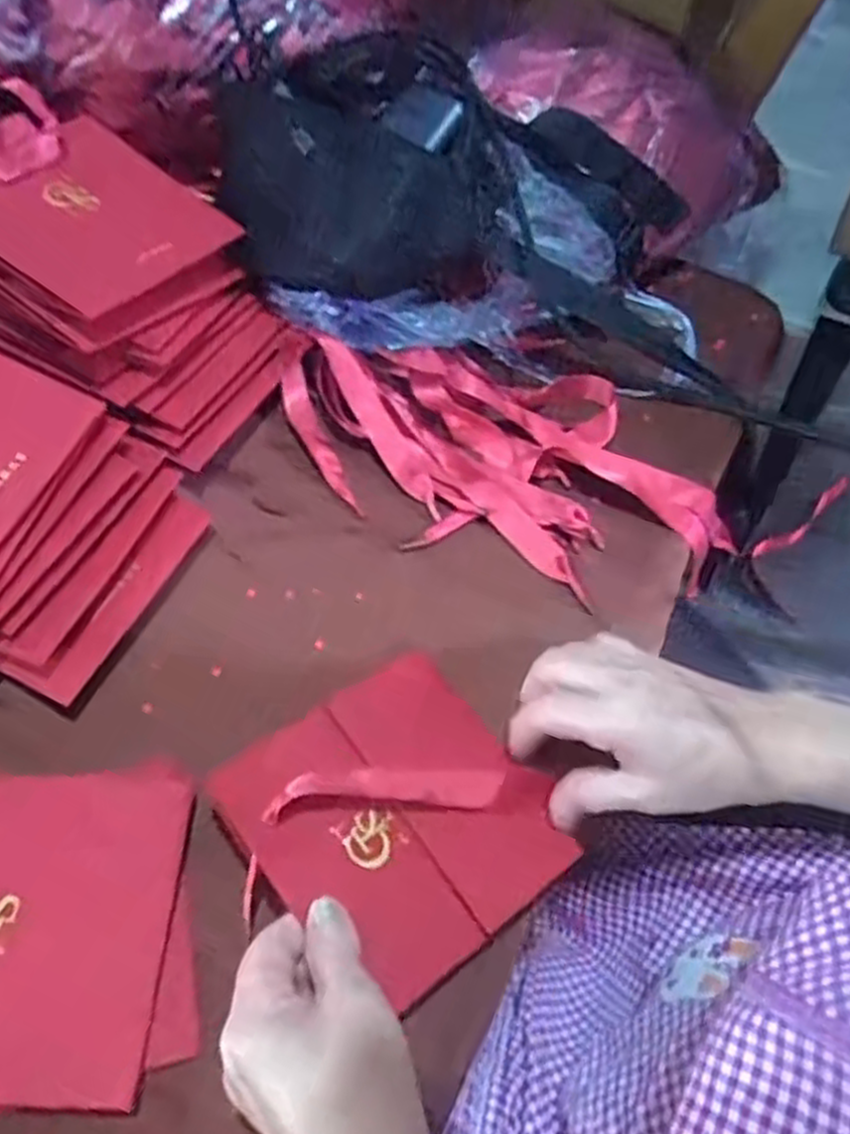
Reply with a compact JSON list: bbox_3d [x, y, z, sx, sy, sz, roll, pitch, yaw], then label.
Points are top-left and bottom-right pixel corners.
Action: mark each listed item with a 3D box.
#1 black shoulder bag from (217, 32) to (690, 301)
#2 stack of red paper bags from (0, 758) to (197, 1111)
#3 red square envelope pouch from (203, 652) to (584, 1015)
[{"bbox_3d":[-0.046,-0.270,0.540,0.198,0.154,0.048,8,24,19],"label":"black shoulder bag"},{"bbox_3d":[-0.193,0.169,0.379,0.137,0.020,0.145,1,60,4],"label":"stack of red paper bags"},{"bbox_3d":[-0.012,0.124,0.393,0.135,0.018,0.138,-34,75,-26],"label":"red square envelope pouch"}]

